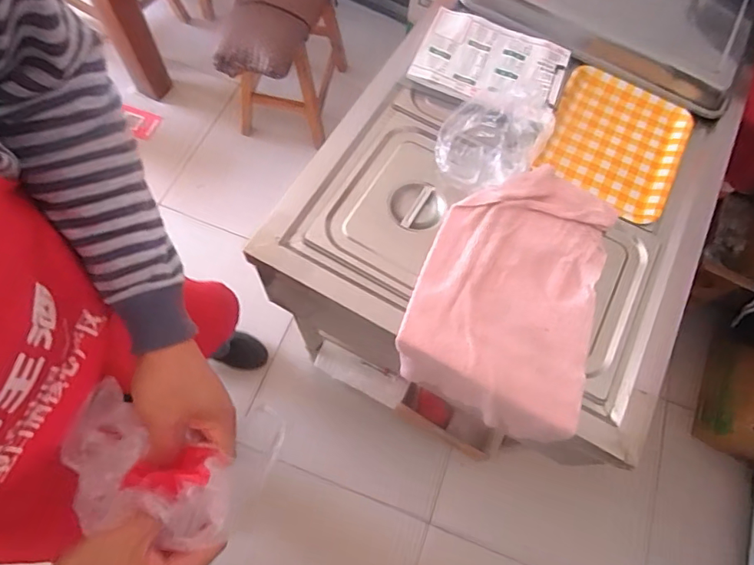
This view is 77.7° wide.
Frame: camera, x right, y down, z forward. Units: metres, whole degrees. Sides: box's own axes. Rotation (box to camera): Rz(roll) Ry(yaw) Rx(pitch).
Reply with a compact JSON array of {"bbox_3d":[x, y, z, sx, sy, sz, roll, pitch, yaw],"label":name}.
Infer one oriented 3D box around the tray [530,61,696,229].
[{"bbox_3d":[0.457,-0.274,0.899,0.244,0.021,0.317,26,63,11],"label":"tray"}]

